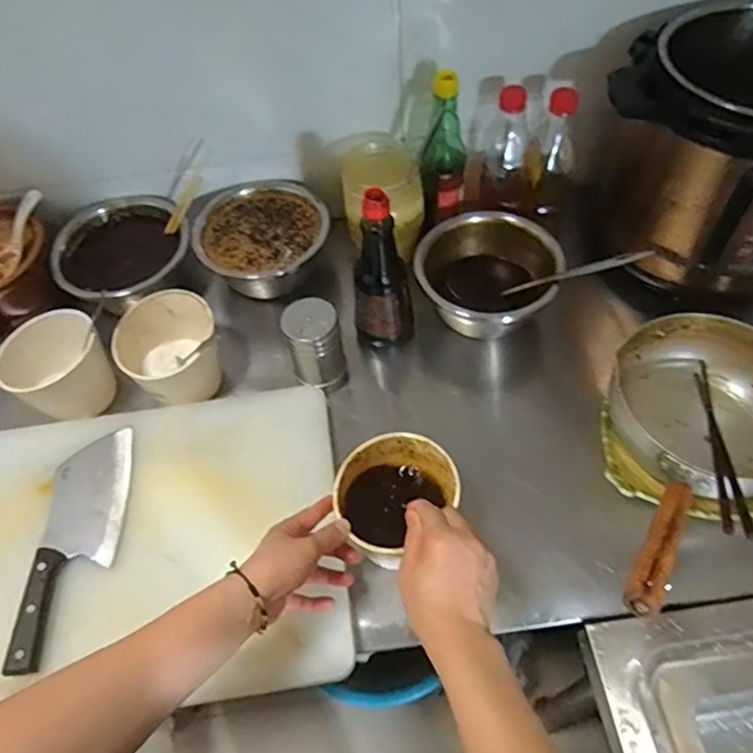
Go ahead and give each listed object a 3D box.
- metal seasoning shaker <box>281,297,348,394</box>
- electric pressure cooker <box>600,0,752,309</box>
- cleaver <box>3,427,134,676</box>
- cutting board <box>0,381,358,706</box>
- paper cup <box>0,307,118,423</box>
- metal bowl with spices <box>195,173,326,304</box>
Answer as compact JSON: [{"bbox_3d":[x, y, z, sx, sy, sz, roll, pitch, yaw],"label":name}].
[{"bbox_3d":[-0.070,-0.033,0.710,0.065,0.105,0.058,-14,56,-5],"label":"metal seasoning shaker"},{"bbox_3d":[0.401,-0.253,0.724,0.279,0.242,0.229,22,60,18],"label":"electric pressure cooker"},{"bbox_3d":[-0.301,0.164,0.623,0.079,0.017,0.246,-5,56,1],"label":"cleaver"},{"bbox_3d":[-0.257,0.164,0.631,0.435,0.032,0.320,-10,56,-2],"label":"cutting board"},{"bbox_3d":[-0.371,-0.007,0.727,0.108,0.116,0.100,-35,61,-18],"label":"paper cup"},{"bbox_3d":[-0.148,-0.175,0.827,0.168,0.086,0.170,-2,56,3],"label":"metal bowl with spices"}]

